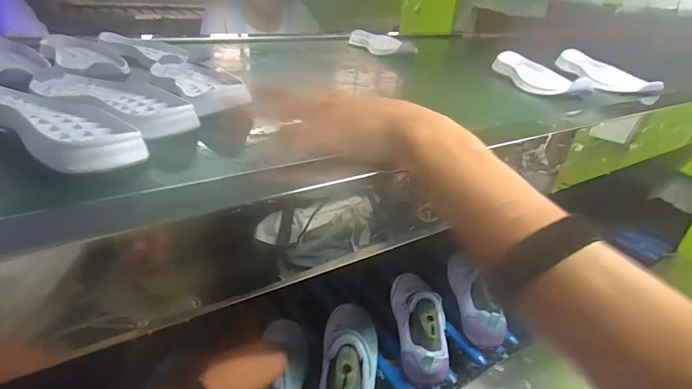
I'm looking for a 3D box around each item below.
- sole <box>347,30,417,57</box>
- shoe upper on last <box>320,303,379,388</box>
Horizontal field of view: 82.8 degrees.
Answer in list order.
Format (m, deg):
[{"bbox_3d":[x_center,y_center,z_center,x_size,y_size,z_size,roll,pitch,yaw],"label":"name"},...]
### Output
[{"bbox_3d":[0.067,-0.331,0.853,0.063,0.029,0.220,-12,33,-25],"label":"sole"},{"bbox_3d":[0.006,0.213,0.530,0.073,0.066,0.202,4,30,1],"label":"shoe upper on last"}]

